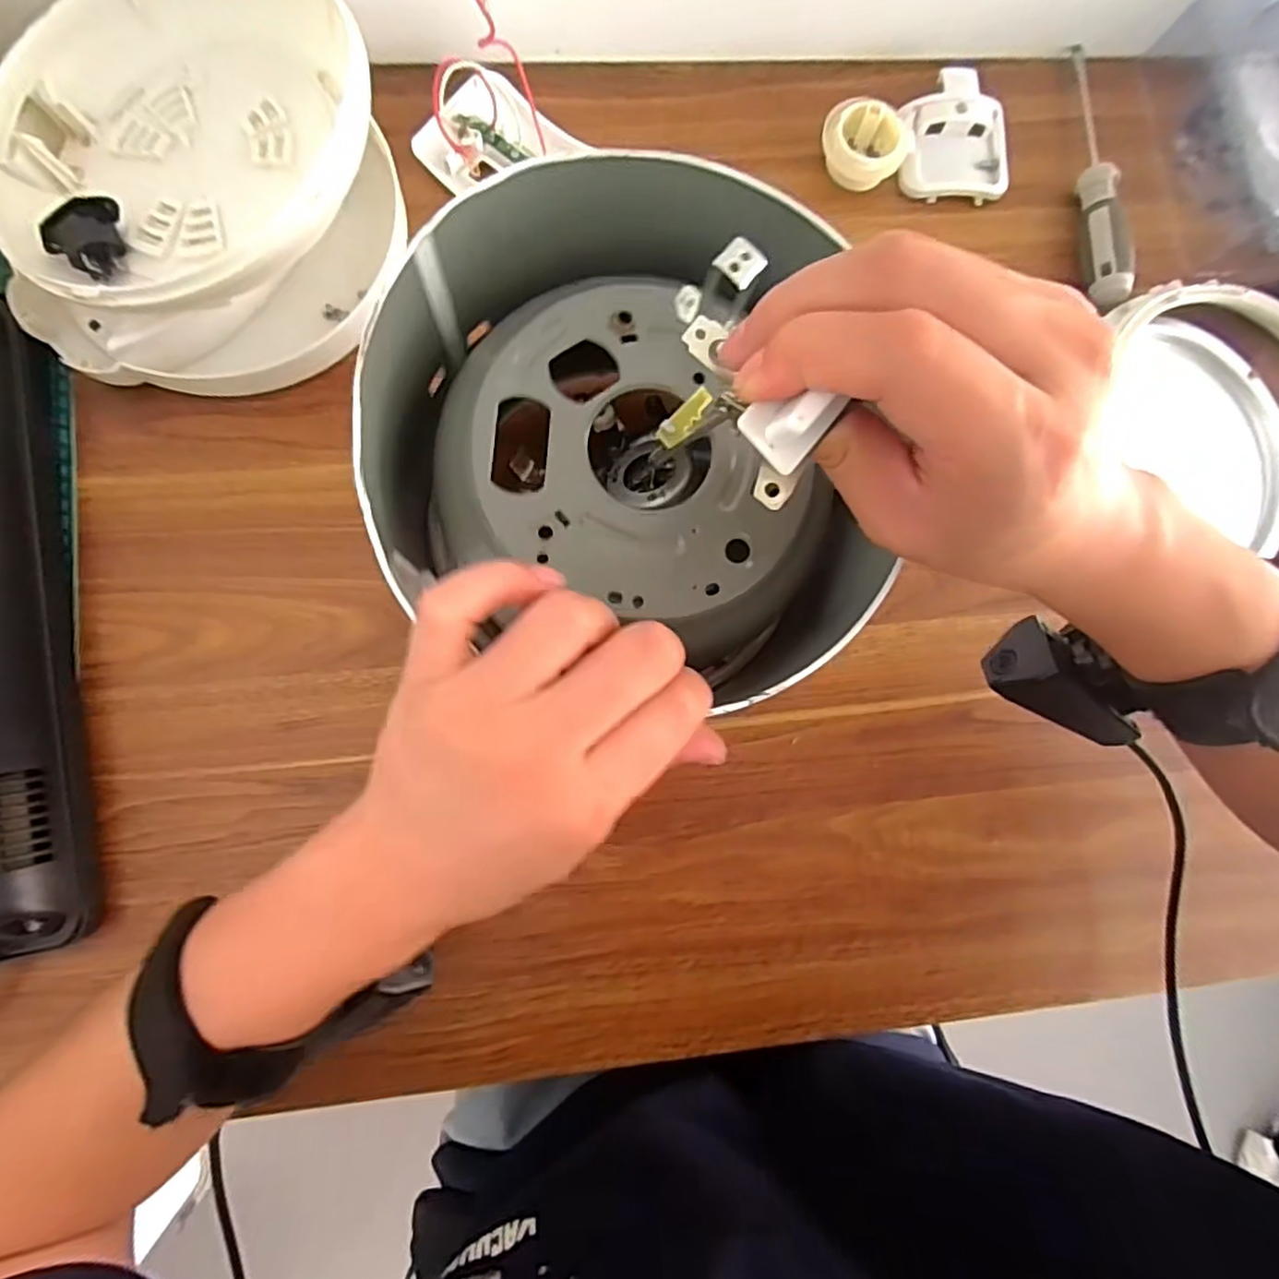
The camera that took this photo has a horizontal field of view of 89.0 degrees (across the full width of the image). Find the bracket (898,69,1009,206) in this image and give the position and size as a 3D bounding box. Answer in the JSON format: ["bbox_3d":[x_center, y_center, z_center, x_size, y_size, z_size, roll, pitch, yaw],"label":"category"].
[{"bbox_3d":[0.209,-0.329,0.427,0.073,0.021,0.073,2,83,-4],"label":"bracket"}]

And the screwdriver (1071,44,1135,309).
[{"bbox_3d":[0.295,-0.309,0.426,0.023,0.029,0.196,0,83,-4],"label":"screwdriver"}]

